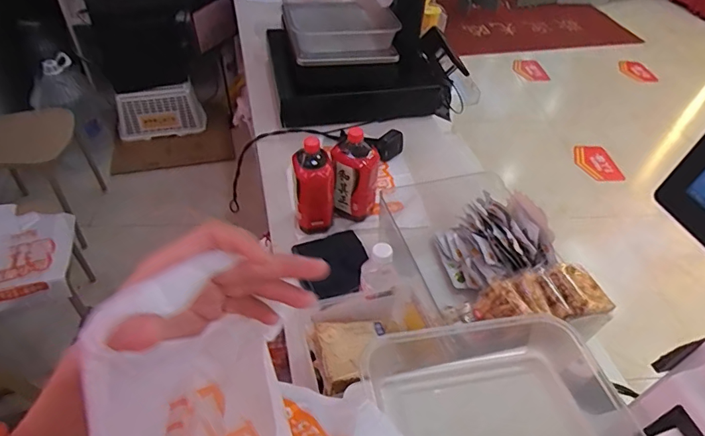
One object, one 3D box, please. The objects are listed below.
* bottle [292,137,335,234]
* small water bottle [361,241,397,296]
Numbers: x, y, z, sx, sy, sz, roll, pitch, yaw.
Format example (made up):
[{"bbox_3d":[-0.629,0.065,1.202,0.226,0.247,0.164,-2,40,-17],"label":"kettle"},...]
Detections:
[{"bbox_3d":[-0.075,-0.063,0.891,0.078,0.189,0.065,-2,43,-6],"label":"bottle"},{"bbox_3d":[0.043,0.089,0.739,0.059,0.098,0.046,9,43,5],"label":"small water bottle"}]

